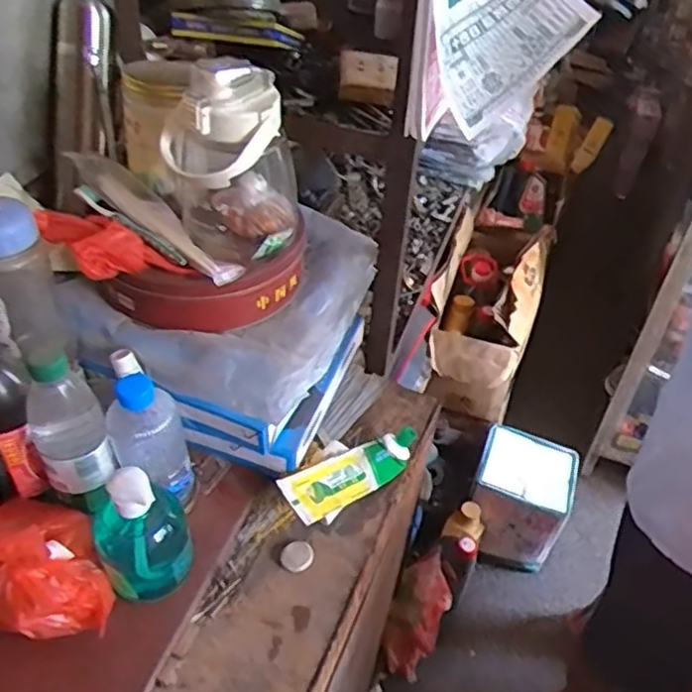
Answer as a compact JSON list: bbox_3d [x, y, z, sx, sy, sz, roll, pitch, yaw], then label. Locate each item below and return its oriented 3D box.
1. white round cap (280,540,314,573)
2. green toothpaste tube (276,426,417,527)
[{"bbox_3d":[-0.052,0.222,0.705,0.034,0.009,0.033,2,42,-2],"label":"white round cap"},{"bbox_3d":[0.008,0.140,0.749,0.175,0.038,0.057,-28,50,-30],"label":"green toothpaste tube"}]

